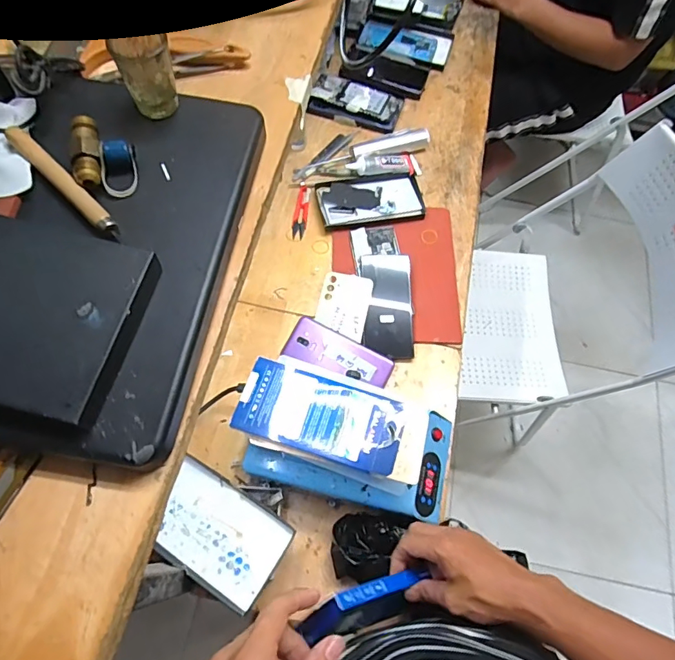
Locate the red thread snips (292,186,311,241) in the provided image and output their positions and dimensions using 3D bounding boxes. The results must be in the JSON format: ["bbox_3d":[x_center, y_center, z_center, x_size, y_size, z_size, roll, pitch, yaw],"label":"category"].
[{"bbox_3d":[-0.062,-0.203,0.814,0.024,0.014,0.098,7,66,1],"label":"red thread snips"}]

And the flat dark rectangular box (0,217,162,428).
[{"bbox_3d":[-0.194,-0.020,0.252,0.176,0.017,0.103,14,66,3],"label":"flat dark rectangular box"}]

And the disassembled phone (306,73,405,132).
[{"bbox_3d":[0.035,-0.432,0.899,0.167,0.017,0.095,14,66,4],"label":"disassembled phone"}]

